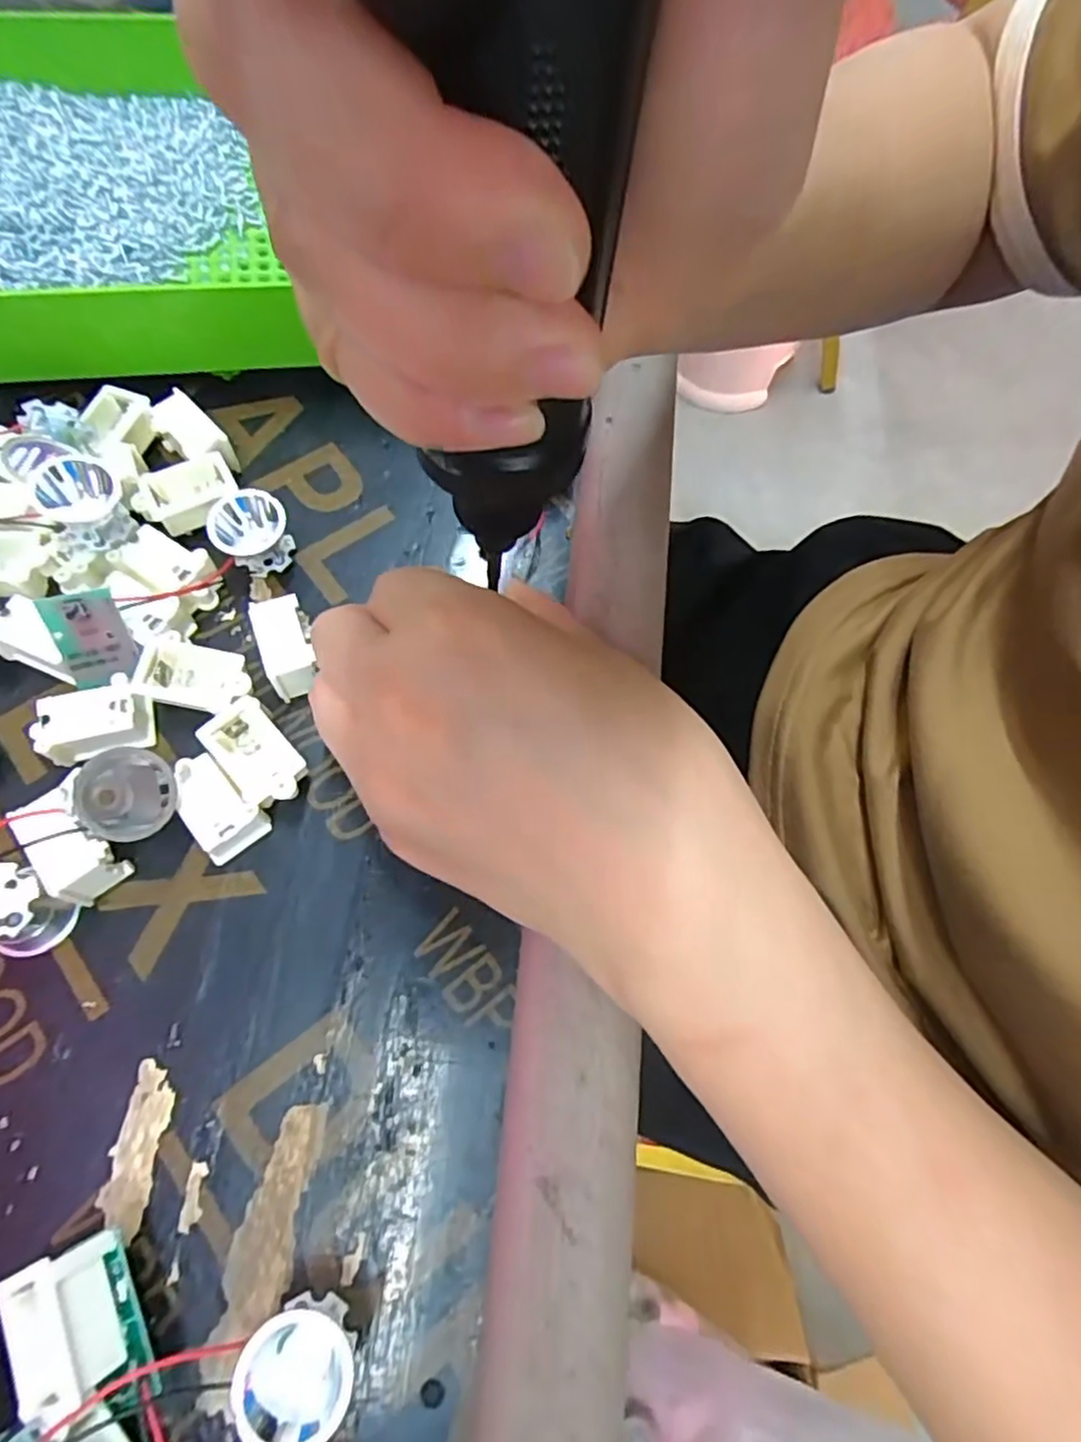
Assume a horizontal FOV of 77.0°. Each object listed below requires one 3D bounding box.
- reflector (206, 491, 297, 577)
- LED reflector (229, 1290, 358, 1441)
[{"bbox_3d":[-0.093,-0.060,0.218,0.023,0.013,0.023,-17,71,-11],"label":"reflector"},{"bbox_3d":[-0.050,0.135,0.141,0.022,0.016,0.020,2,69,-5],"label":"LED reflector"}]

